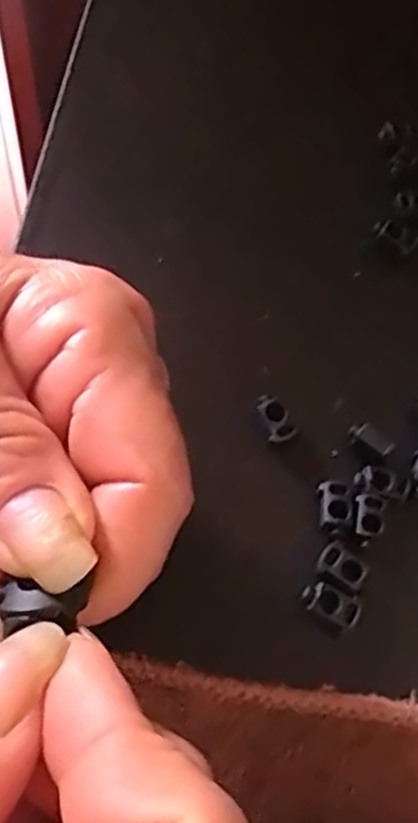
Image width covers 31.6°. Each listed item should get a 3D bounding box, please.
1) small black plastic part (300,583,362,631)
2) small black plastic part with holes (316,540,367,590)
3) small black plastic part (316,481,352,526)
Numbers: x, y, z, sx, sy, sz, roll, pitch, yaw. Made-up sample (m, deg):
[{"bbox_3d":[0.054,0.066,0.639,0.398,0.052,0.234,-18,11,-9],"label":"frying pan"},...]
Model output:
[{"bbox_3d":[0.033,0.052,0.200,0.016,0.004,0.009,29,65,7],"label":"small black plastic part"},{"bbox_3d":[0.037,0.043,0.205,0.013,0.004,0.009,37,67,11],"label":"small black plastic part with holes"},{"bbox_3d":[0.036,0.026,0.212,0.009,0.004,0.012,3,65,-5],"label":"small black plastic part"}]

